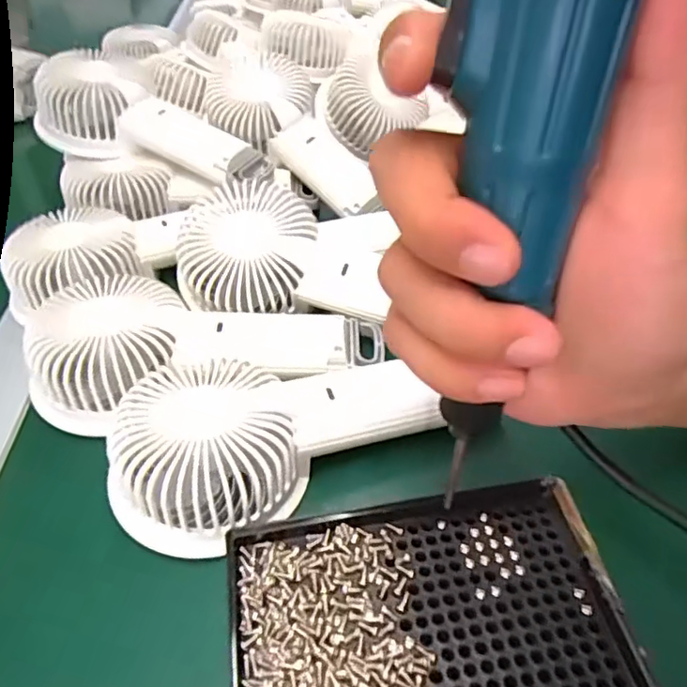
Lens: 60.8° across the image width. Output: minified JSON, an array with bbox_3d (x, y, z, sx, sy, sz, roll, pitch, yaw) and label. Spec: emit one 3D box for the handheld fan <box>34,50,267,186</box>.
[{"bbox_3d":[-0.130,-0.156,0.416,0.170,0.047,0.076,21,46,1],"label":"handheld fan"}]

